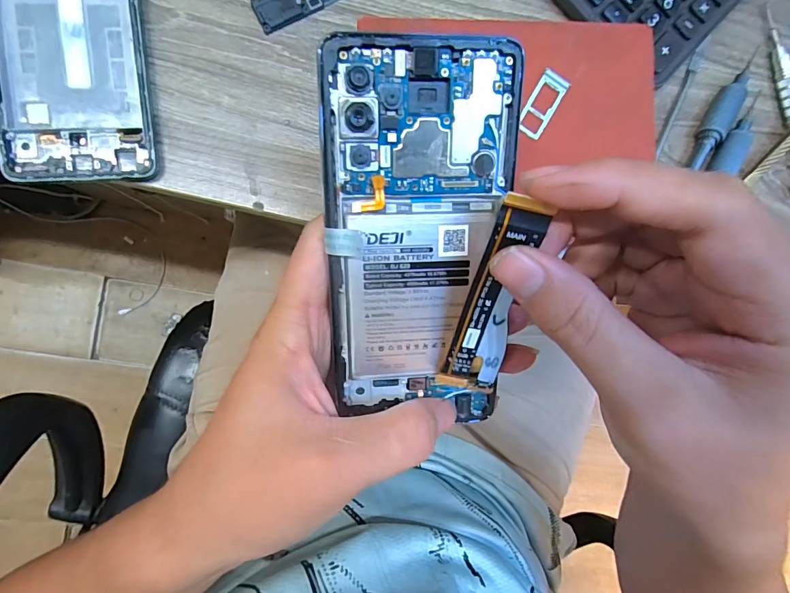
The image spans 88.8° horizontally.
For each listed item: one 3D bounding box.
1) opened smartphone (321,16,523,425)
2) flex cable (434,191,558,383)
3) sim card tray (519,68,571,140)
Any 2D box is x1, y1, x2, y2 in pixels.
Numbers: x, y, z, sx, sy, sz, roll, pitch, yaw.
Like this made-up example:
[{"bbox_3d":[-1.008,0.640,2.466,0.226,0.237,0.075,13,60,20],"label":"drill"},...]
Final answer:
[{"bbox_3d":[0.008,-0.019,0.163,0.074,0.007,0.151,2,107,-8],"label":"opened smartphone"},{"bbox_3d":[0.039,0.004,0.157,0.023,0.004,0.086,15,124,-1],"label":"flex cable"},{"bbox_3d":[0.077,-0.100,0.210,0.014,0.004,0.035,31,88,-7],"label":"sim card tray"}]

